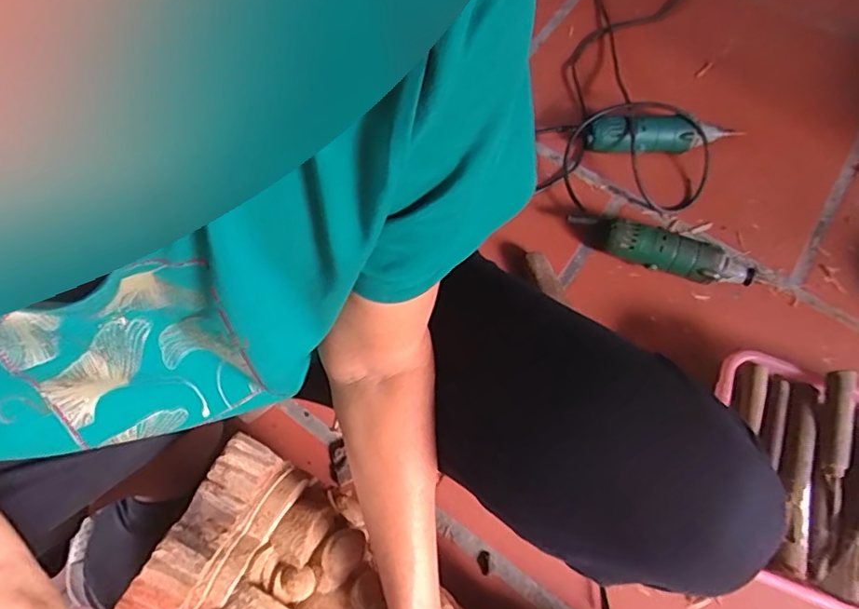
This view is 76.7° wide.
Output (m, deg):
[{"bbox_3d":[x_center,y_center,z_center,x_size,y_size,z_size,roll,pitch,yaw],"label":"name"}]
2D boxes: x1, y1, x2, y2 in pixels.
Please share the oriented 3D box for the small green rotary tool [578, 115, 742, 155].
[{"bbox_3d":[0.334,-0.244,0.786,0.205,0.066,0.049,-3,65,-2],"label":"small green rotary tool"}]

